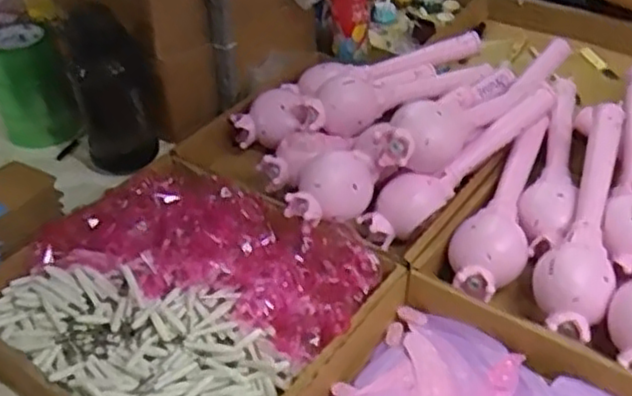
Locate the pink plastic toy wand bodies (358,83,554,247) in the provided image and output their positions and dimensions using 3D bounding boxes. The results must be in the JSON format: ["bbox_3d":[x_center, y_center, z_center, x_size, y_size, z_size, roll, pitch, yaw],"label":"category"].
[{"bbox_3d":[0.187,-0.051,0.913,0.311,0.070,0.071,-34,50,-30],"label":"pink plastic toy wand bodies"}]

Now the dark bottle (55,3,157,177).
[{"bbox_3d":[-0.280,-0.147,0.979,0.101,0.231,0.096,-16,42,-16],"label":"dark bottle"}]

